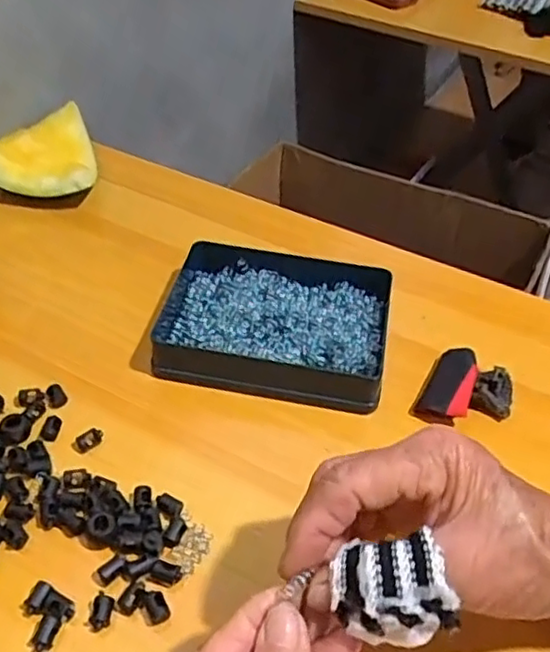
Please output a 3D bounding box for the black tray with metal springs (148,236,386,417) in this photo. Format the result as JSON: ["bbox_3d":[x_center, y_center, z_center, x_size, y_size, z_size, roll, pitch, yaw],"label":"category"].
[{"bbox_3d":[-0.002,-0.004,0.443,0.151,0.030,0.111,9,45,6],"label":"black tray with metal springs"}]

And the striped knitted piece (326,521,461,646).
[{"bbox_3d":[0.044,0.101,0.251,0.044,0.022,0.034,1,44,-2],"label":"striped knitted piece"}]

